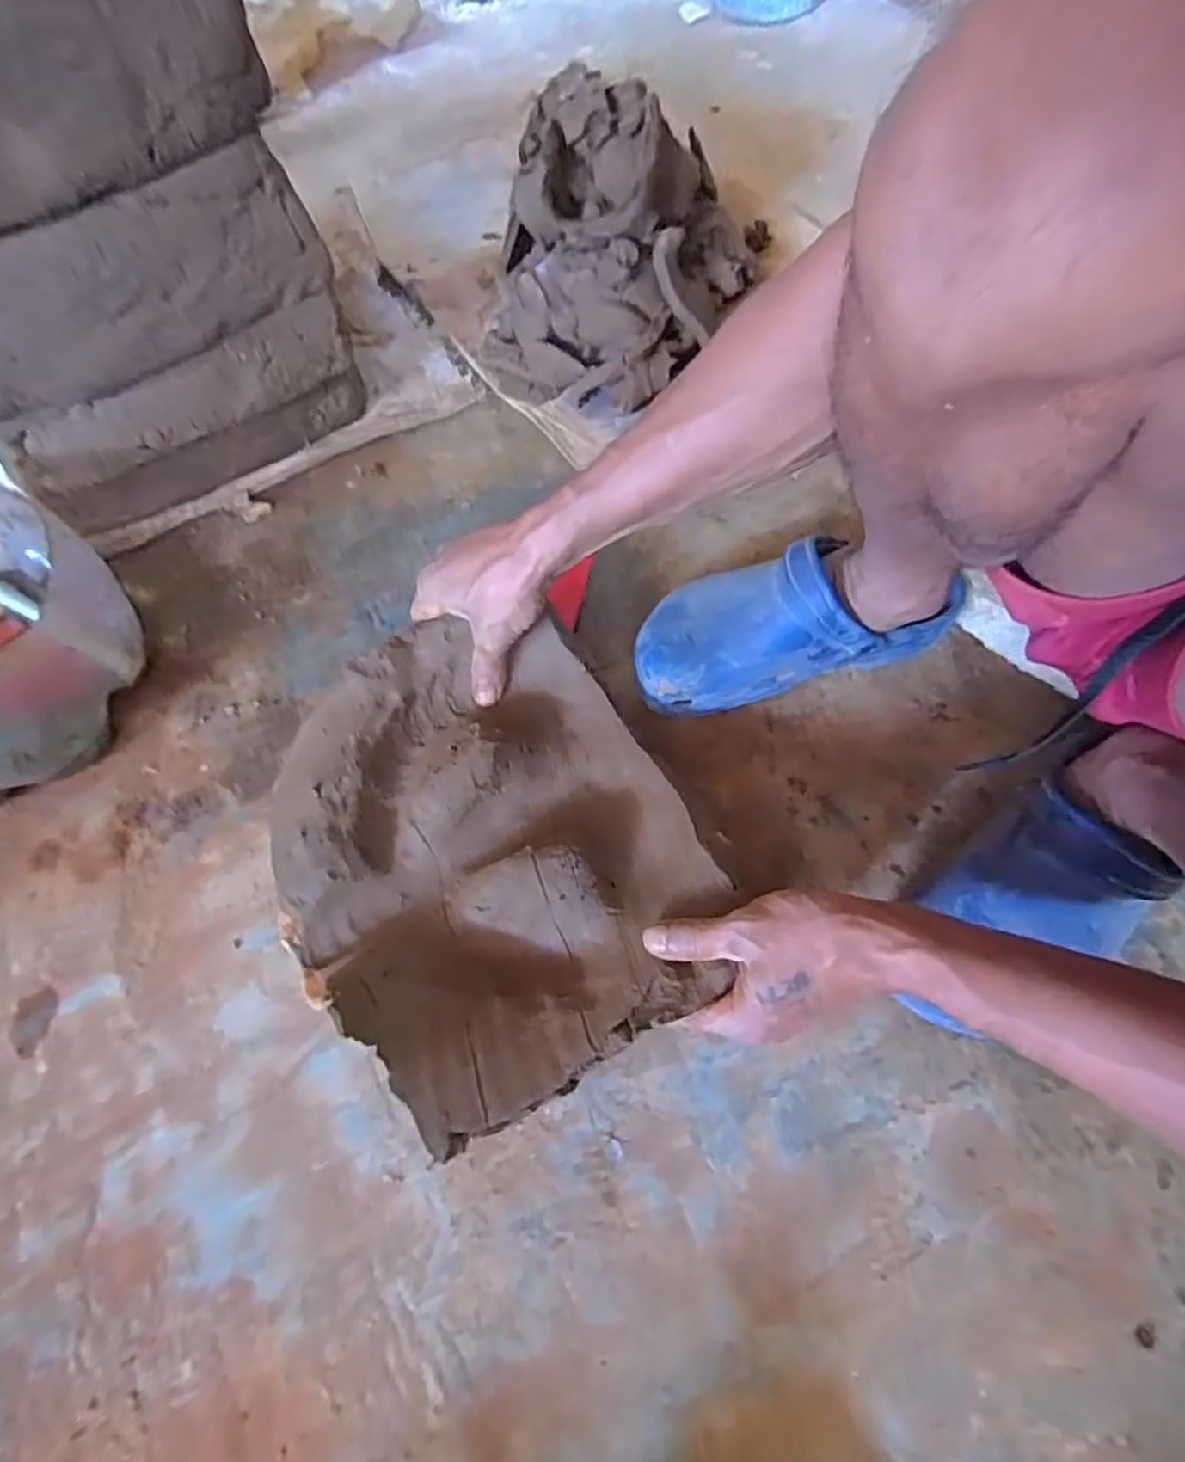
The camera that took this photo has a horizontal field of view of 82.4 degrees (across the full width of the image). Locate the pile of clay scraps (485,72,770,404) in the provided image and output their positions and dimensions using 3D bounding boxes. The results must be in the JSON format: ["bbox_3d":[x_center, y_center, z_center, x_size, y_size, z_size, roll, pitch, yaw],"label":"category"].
[{"bbox_3d":[0.025,-0.488,0.670,0.261,0.188,0.287,-1,65,1],"label":"pile of clay scraps"}]

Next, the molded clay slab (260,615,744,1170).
[{"bbox_3d":[-0.071,0.071,0.436,0.244,0.046,0.292,-27,67,-11],"label":"molded clay slab"}]

